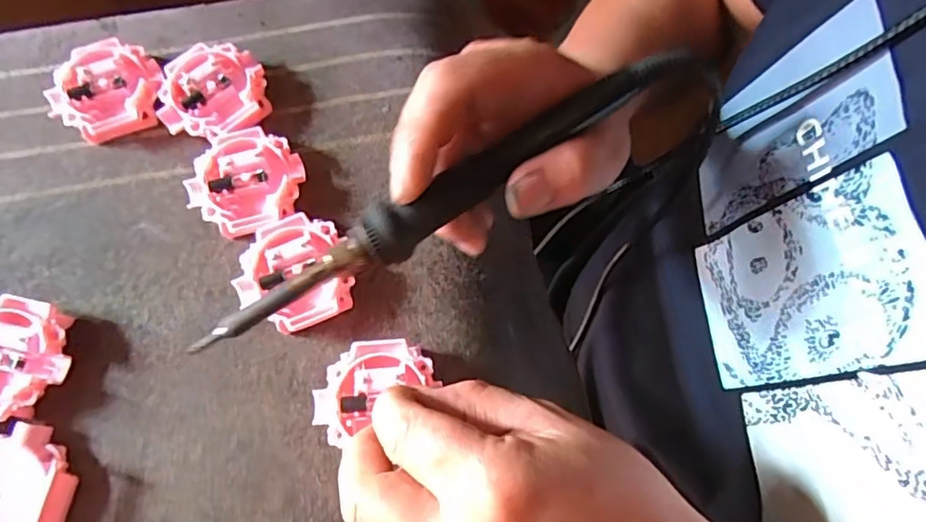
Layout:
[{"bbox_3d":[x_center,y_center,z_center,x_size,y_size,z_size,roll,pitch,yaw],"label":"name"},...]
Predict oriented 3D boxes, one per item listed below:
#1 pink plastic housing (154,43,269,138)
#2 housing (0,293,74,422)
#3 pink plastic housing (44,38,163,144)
[{"bbox_3d":[-0.129,-0.087,0.301,0.051,0.018,0.051,2,76,-7],"label":"pink plastic housing"},{"bbox_3d":[-0.203,0.044,0.260,0.051,0.014,0.052,0,73,-1],"label":"housing"},{"bbox_3d":[-0.185,-0.089,0.300,0.054,0.015,0.048,-23,75,-7],"label":"pink plastic housing"}]

